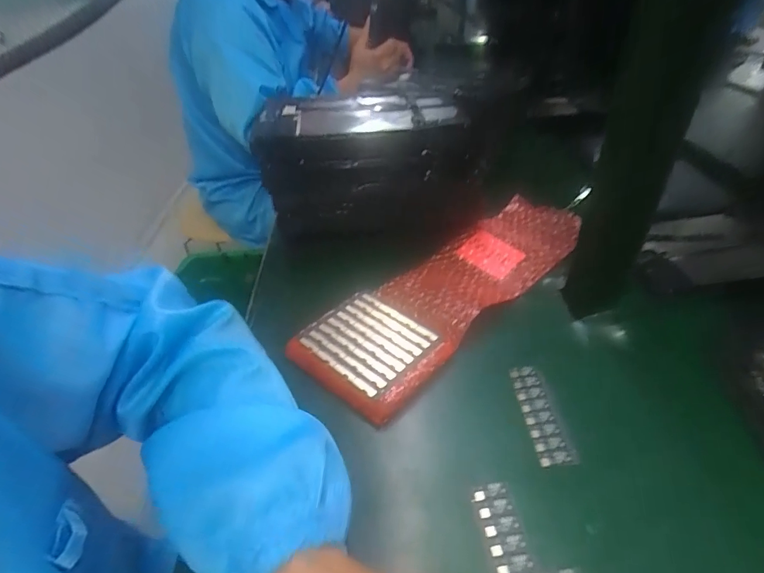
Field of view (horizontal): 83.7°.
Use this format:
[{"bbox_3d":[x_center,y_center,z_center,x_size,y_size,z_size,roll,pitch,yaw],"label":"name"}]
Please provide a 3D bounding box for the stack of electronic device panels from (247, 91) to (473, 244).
[{"bbox_3d":[-0.022,-0.158,0.555,0.252,0.140,0.165,-9,40,-6],"label":"stack of electronic device panels"}]

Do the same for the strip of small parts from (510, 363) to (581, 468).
[{"bbox_3d":[0.132,0.104,0.357,0.027,0.004,0.092,-4,39,-1],"label":"strip of small parts"}]

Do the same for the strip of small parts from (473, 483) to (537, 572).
[{"bbox_3d":[0.084,0.174,0.277,0.025,0.004,0.091,-6,40,-3],"label":"strip of small parts"}]

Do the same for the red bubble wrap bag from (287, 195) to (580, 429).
[{"bbox_3d":[0.093,-0.013,0.491,0.125,0.023,0.400,30,50,34],"label":"red bubble wrap bag"}]

